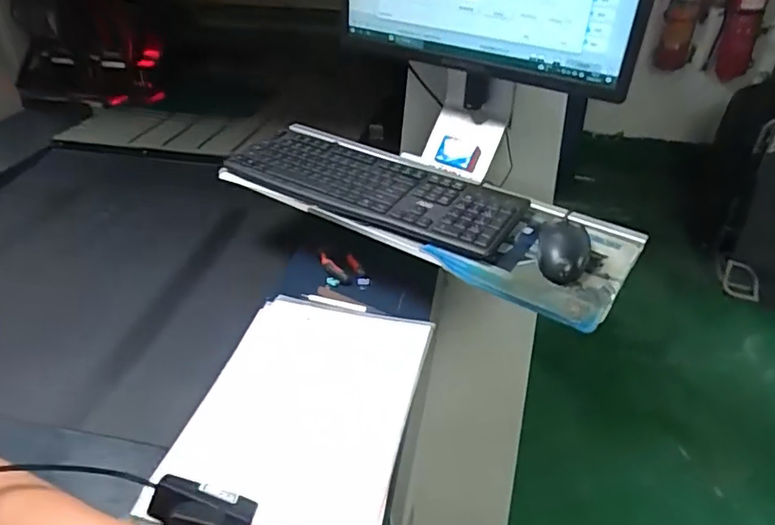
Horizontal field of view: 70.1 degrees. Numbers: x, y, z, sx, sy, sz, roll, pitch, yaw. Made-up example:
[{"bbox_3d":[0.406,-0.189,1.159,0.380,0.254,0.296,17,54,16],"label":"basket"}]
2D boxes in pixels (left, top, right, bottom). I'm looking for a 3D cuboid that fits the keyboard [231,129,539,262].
[{"bbox_3d":[-0.028,-0.108,0.792,0.445,0.038,0.161,25,41,30],"label":"keyboard"}]

